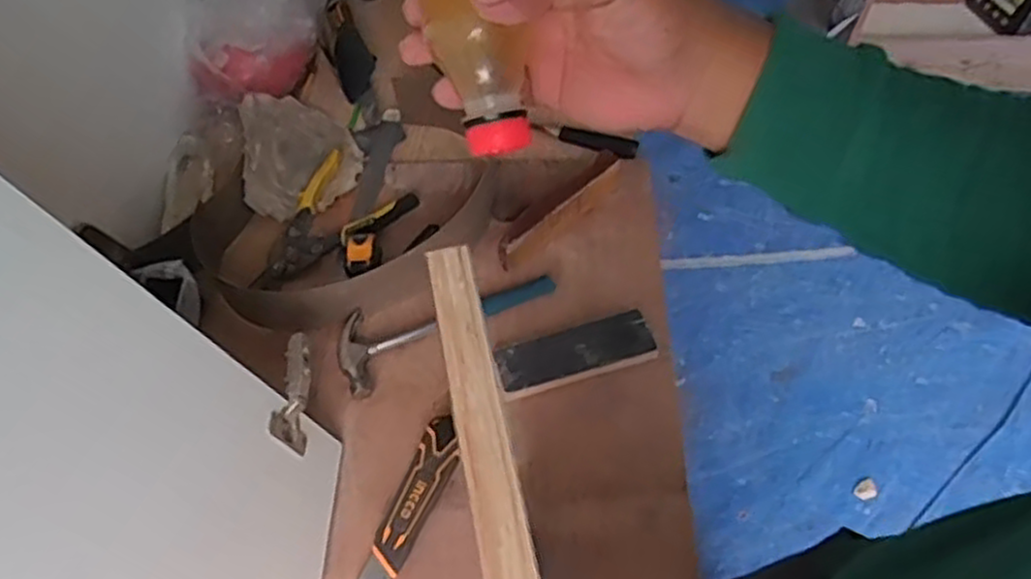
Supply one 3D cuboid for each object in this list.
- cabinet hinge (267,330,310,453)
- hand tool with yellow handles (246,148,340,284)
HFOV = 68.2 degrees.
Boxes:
[{"bbox_3d":[-0.212,0.093,0.732,0.025,0.042,0.119,-4,57,-1],"label":"cabinet hinge"},{"bbox_3d":[-0.249,-0.097,0.959,0.079,0.047,0.211,9,57,7],"label":"hand tool with yellow handles"}]

